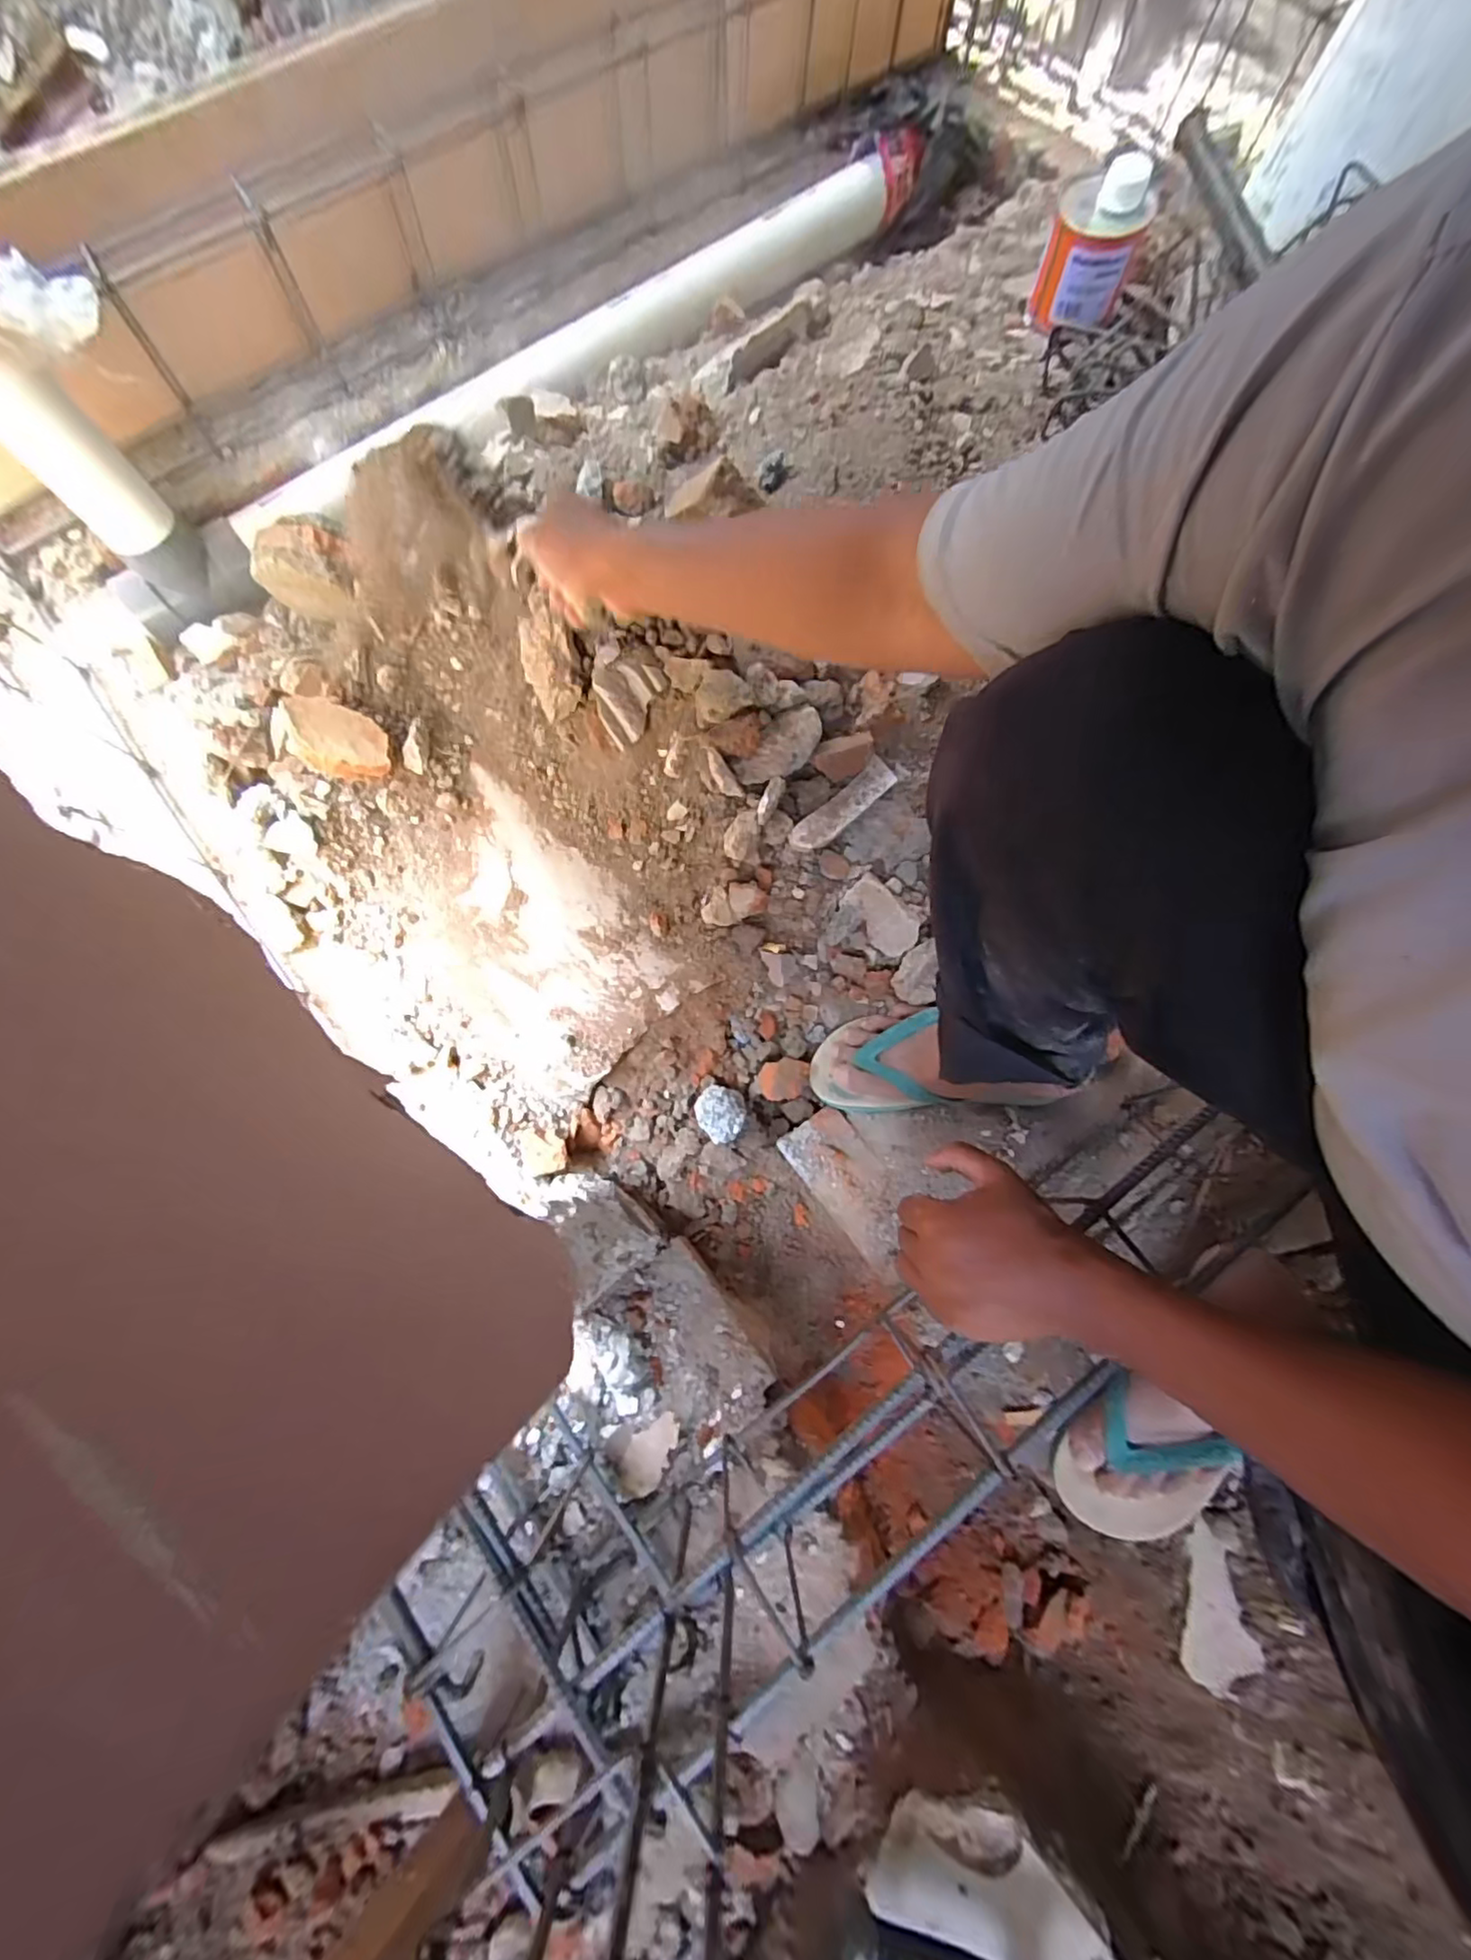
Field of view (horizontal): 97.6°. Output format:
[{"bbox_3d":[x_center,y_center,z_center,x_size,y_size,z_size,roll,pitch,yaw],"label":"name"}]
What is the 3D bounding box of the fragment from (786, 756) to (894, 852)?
[{"bbox_3d":[0.116,-0.184,0.699,0.136,0.026,0.036,-41,78,-10],"label":"fragment"}]

